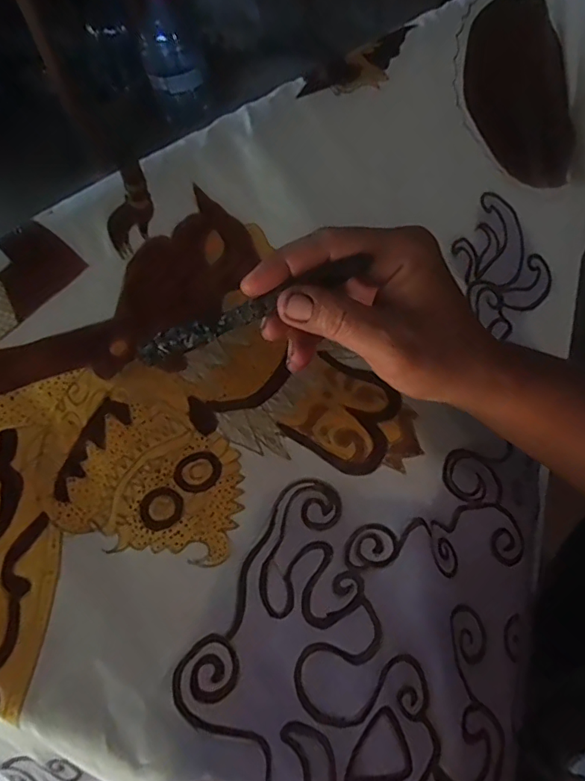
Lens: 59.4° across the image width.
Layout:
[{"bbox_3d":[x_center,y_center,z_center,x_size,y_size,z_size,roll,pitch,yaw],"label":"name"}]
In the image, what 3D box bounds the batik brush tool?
[{"bbox_3d":[-0.027,-0.045,0.288,0.135,0.010,0.014,-21,53,14],"label":"batik brush tool"}]

